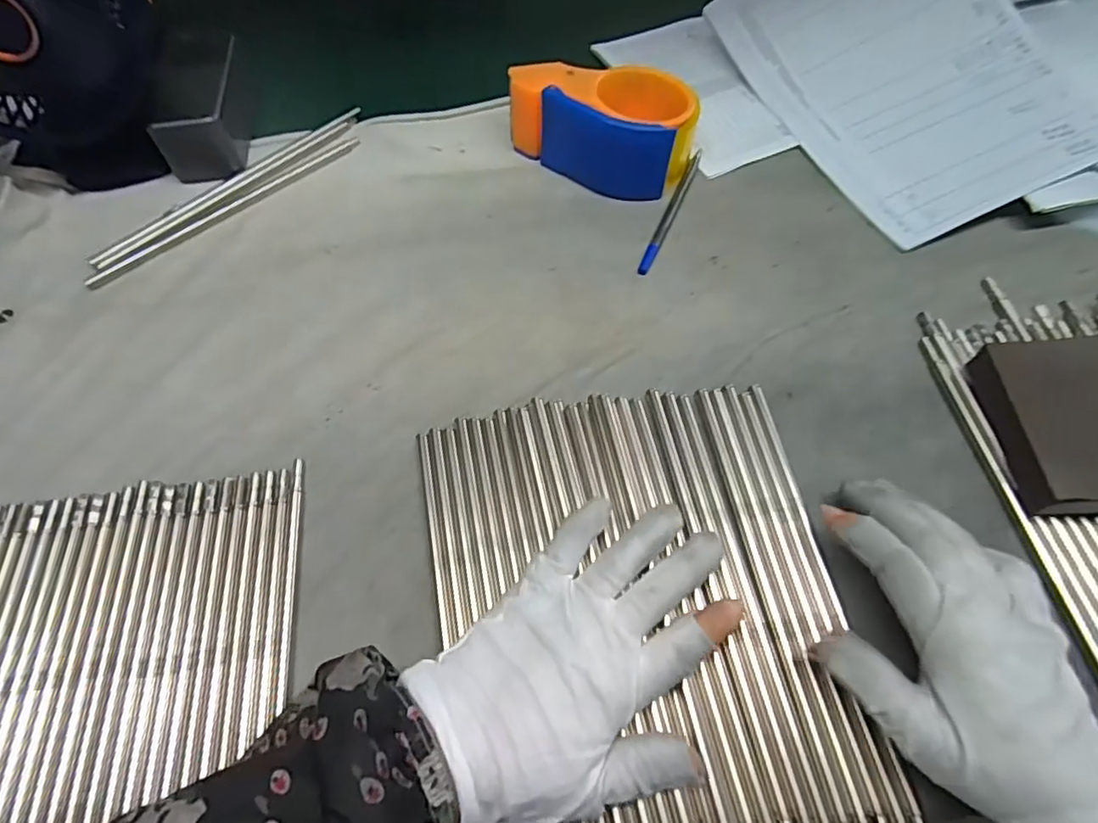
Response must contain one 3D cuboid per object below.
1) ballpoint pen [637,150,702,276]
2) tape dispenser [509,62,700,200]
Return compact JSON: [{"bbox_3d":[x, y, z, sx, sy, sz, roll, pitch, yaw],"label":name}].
[{"bbox_3d":[0.092,-0.153,0.428,0.009,0.006,0.138,20,63,12],"label":"ballpoint pen"},{"bbox_3d":[0.039,-0.220,0.437,0.141,0.056,0.077,19,63,12],"label":"tape dispenser"}]

